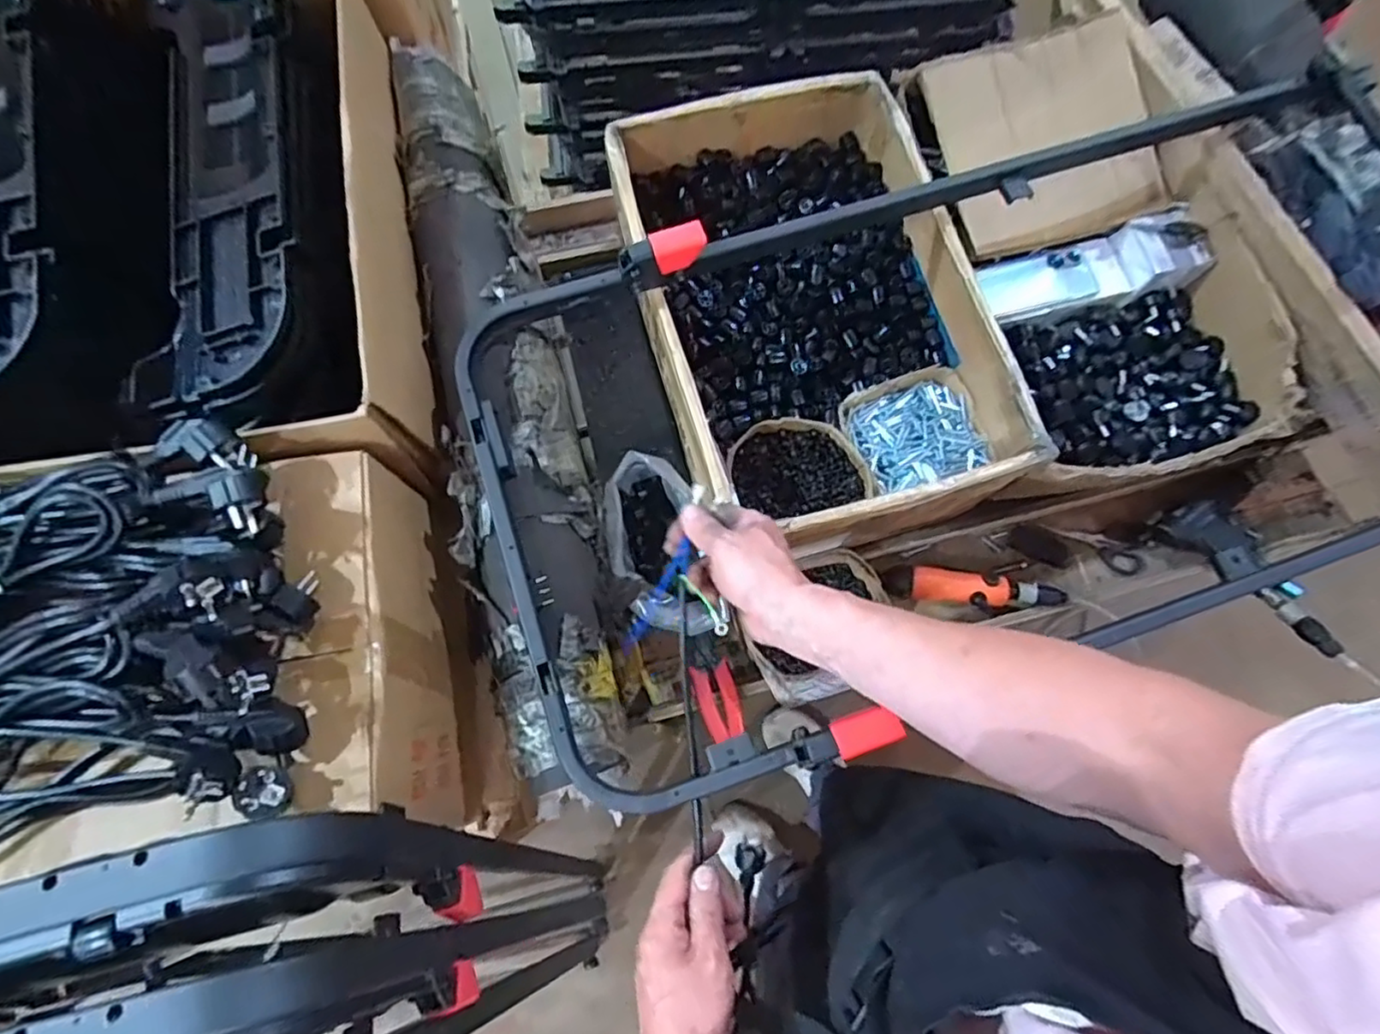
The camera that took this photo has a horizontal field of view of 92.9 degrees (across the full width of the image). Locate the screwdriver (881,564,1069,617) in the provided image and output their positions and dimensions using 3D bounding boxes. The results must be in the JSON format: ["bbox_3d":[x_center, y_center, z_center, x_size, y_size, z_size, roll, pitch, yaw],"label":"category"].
[{"bbox_3d":[0.348,0.088,0.815,0.214,0.042,0.057,3,75,0],"label":"screwdriver"}]

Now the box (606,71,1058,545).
[{"bbox_3d":[0.139,-0.247,0.776,0.369,0.141,0.539,-15,75,-5],"label":"box"}]

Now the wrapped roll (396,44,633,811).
[{"bbox_3d":[-0.199,-0.149,0.687,0.134,0.114,0.843,-14,75,-4],"label":"wrapped roll"}]

